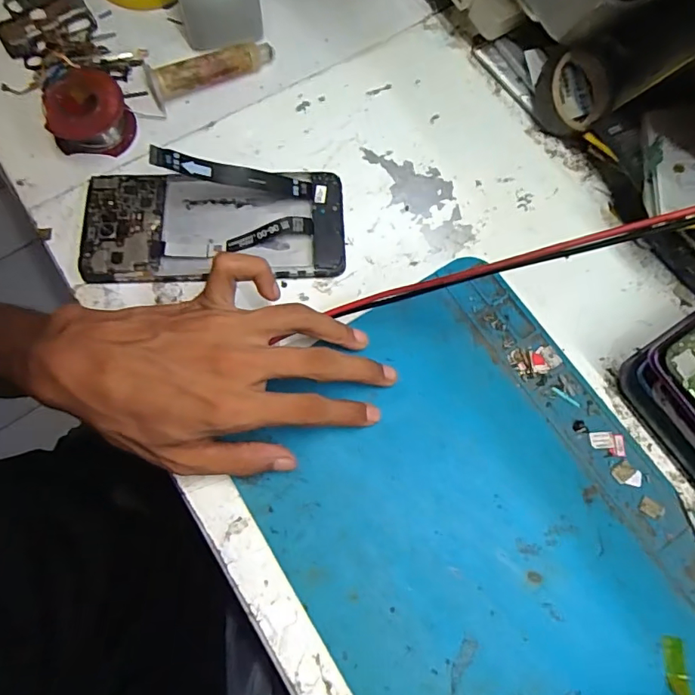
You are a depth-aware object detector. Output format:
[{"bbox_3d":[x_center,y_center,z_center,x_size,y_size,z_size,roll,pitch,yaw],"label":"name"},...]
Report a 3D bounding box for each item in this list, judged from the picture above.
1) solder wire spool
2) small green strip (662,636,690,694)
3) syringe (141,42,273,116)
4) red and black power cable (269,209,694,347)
[{"bbox_3d":[-0.169,-0.151,0.327,0.051,0.029,0.045,-32,76,-11],"label":"solder wire spool"},{"bbox_3d":[0.161,0.157,0.244,0.010,0.004,0.026,1,73,-1],"label":"small green strip"},{"bbox_3d":[-0.094,-0.194,0.345,0.089,0.022,0.019,-30,76,-10],"label":"syringe"},{"bbox_3d":[0.107,-0.047,0.231,0.255,0.014,0.008,-13,70,26],"label":"red and black power cable"}]

